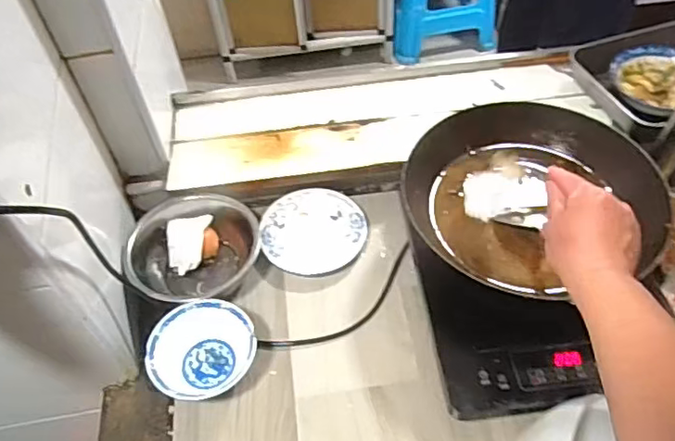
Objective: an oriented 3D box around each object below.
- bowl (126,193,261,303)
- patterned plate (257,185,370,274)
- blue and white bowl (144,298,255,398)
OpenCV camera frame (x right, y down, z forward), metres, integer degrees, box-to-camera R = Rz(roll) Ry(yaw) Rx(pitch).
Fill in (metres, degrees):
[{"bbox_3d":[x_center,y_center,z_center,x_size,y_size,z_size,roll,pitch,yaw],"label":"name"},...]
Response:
[{"bbox_3d":[-0.193,0.043,0.802,0.170,0.064,0.157,-2,52,2],"label":"bowl"},{"bbox_3d":[-0.034,0.014,0.843,0.149,0.019,0.140,-2,52,2],"label":"patterned plate"},{"bbox_3d":[-0.162,0.164,0.707,0.123,0.067,0.115,-2,52,2],"label":"blue and white bowl"}]

